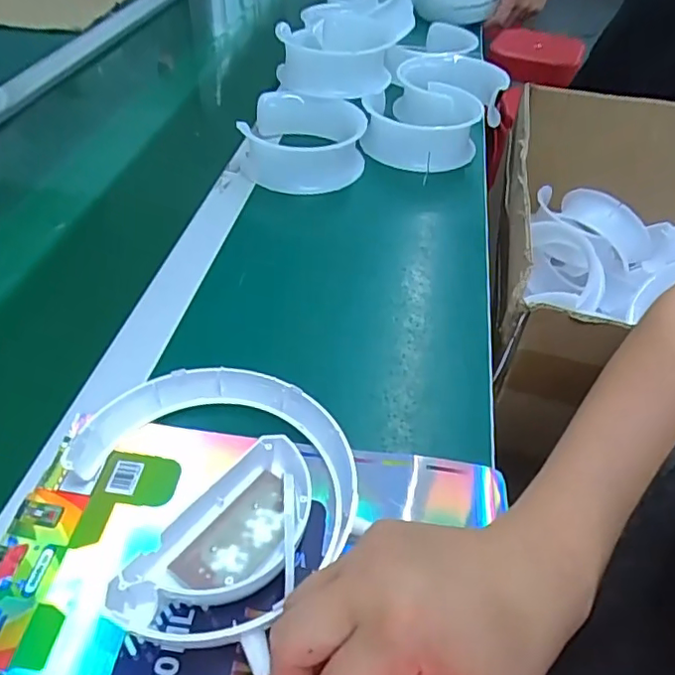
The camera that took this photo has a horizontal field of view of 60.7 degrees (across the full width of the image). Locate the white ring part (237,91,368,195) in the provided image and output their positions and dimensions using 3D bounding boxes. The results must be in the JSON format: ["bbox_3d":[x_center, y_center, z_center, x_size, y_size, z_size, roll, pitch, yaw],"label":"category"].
[{"bbox_3d":[-0.038,-0.222,0.672,0.136,0.063,0.143,6,43,2],"label":"white ring part"}]

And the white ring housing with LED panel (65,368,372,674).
[{"bbox_3d":[-0.077,0.086,0.341,0.171,0.037,0.156,2,43,-2],"label":"white ring housing with LED panel"}]

